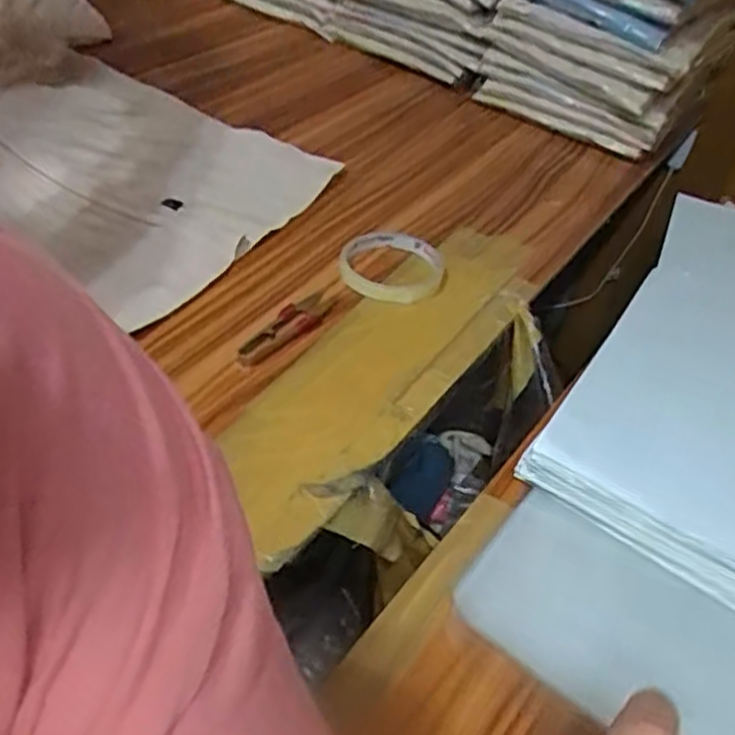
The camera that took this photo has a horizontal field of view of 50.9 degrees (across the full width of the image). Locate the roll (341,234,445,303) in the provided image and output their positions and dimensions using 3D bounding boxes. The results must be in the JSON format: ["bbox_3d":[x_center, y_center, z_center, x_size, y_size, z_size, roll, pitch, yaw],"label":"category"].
[{"bbox_3d":[0.021,-0.085,0.649,0.084,0.019,0.084,5,42,-5],"label":"roll"}]

